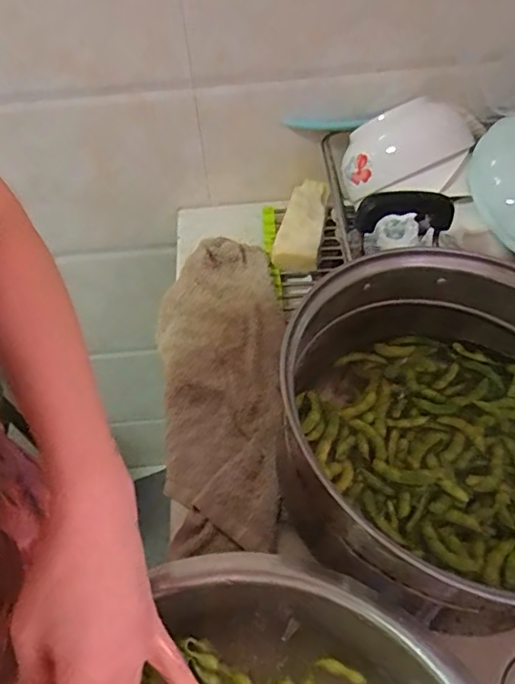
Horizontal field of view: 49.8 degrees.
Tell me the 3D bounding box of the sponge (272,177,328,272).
[{"bbox_3d":[0.055,-0.149,0.701,0.057,0.027,0.146,5,51,9],"label":"sponge"}]

